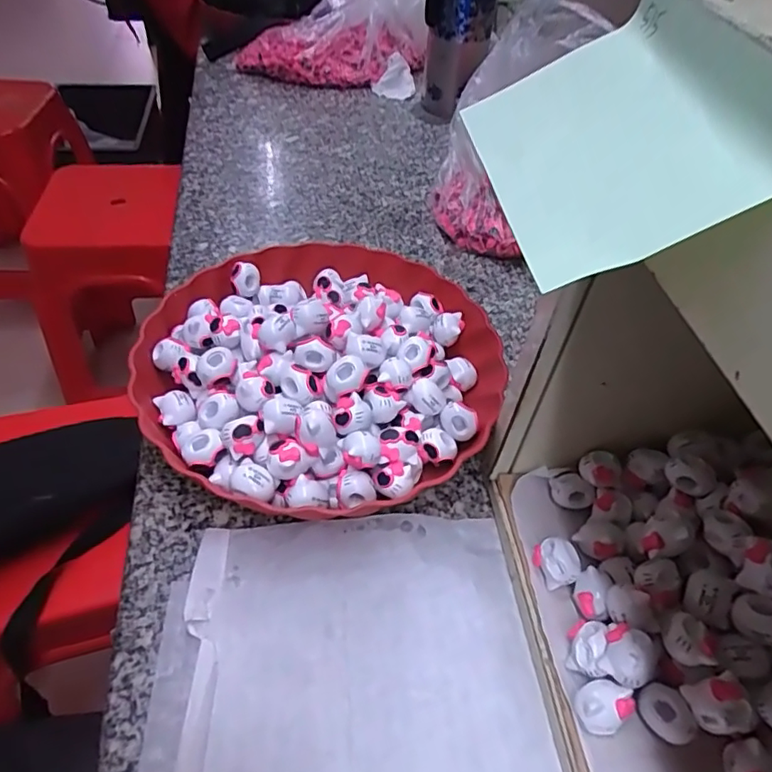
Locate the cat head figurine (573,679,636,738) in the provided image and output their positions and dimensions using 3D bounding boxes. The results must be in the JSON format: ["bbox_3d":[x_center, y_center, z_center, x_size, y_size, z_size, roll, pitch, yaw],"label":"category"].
[{"bbox_3d":[0.101,0.151,0.265,0.024,0.022,0.021,-22,53,-22],"label":"cat head figurine"}]

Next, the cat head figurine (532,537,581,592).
[{"bbox_3d":[0.095,0.098,0.313,0.020,0.020,0.024,-15,51,-17],"label":"cat head figurine"}]

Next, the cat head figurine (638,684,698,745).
[{"bbox_3d":[0.130,0.154,0.264,0.017,0.022,0.025,-22,51,-19],"label":"cat head figurine"}]

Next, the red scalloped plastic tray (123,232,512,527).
[{"bbox_3d":[-0.040,-0.020,0.392,0.238,0.068,0.246,35,54,24],"label":"red scalloped plastic tray"}]

